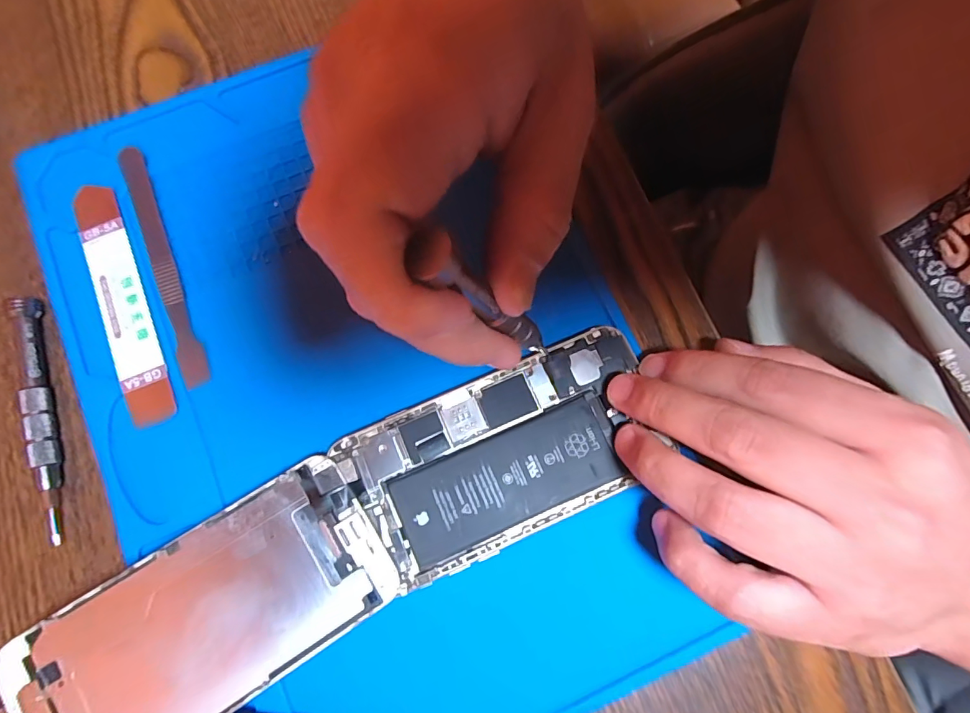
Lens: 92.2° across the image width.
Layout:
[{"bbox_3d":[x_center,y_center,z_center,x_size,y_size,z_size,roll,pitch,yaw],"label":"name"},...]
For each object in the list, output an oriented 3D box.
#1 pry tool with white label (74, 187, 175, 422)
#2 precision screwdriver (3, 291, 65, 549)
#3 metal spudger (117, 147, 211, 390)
[{"bbox_3d":[-0.161,-0.025,0.207,0.021,0.004,0.115,-22,80,-5],"label":"pry tool with white label"},{"bbox_3d":[-0.188,0.025,0.196,0.012,0.011,0.104,-14,79,-3],"label":"precision screwdriver"},{"bbox_3d":[-0.146,-0.043,0.212,0.011,0.004,0.120,-22,80,-5],"label":"metal spudger"}]

